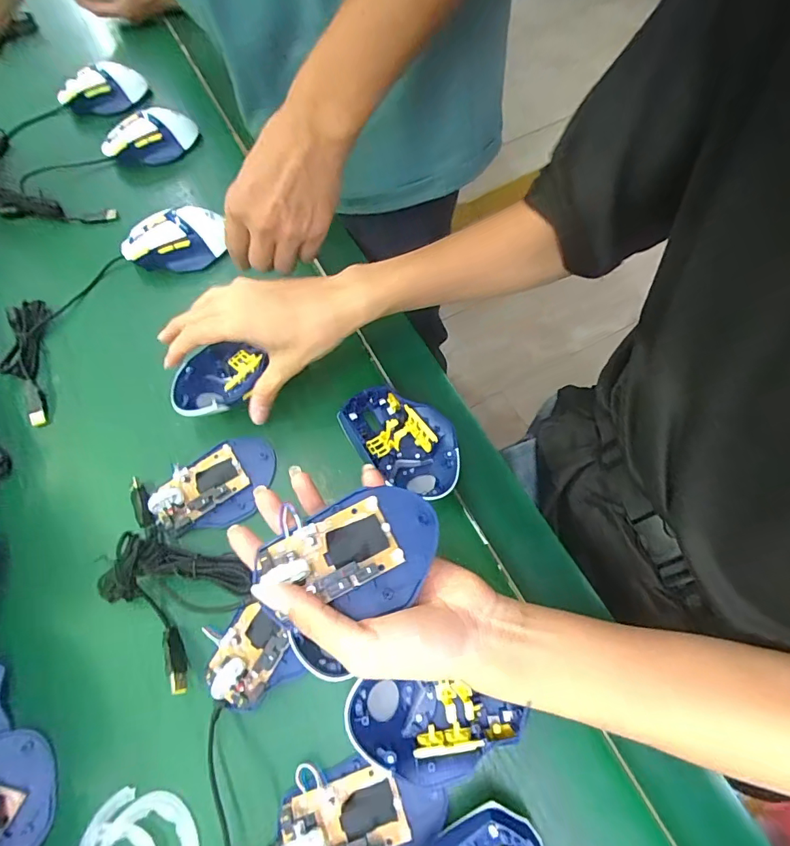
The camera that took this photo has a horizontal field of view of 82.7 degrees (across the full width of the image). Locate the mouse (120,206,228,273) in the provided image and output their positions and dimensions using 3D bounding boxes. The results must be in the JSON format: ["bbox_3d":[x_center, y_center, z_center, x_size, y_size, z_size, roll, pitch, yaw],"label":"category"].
[{"bbox_3d":[-0.251,-0.205,0.506,0.109,0.042,0.055,-11,64,1],"label":"mouse"}]

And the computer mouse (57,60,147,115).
[{"bbox_3d":[-0.414,-0.472,0.638,0.117,0.048,0.062,-32,65,-9],"label":"computer mouse"}]

